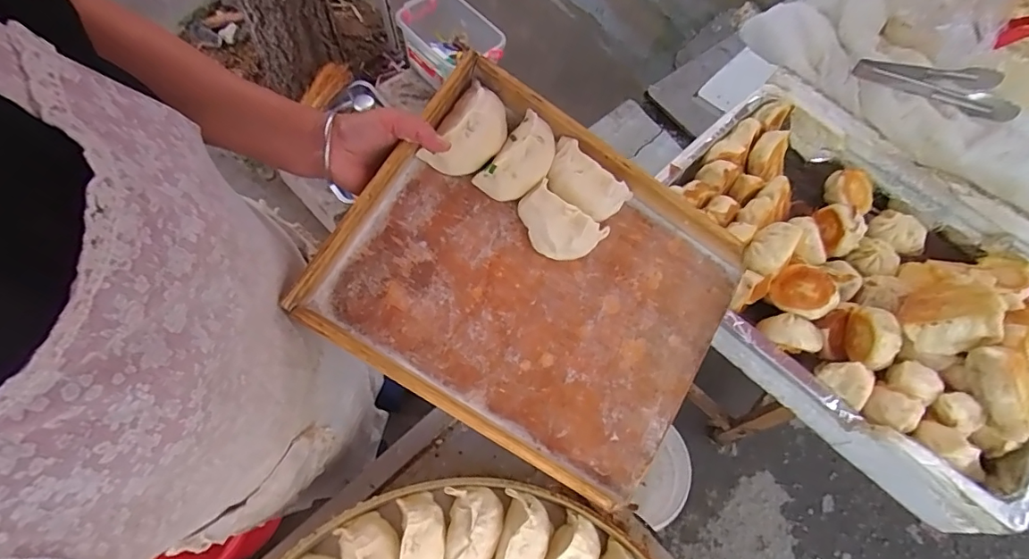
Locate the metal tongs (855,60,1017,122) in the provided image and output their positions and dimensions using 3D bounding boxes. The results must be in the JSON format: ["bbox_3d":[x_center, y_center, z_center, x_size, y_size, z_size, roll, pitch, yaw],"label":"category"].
[{"bbox_3d":[0.624,-0.297,0.749,0.208,0.031,0.078,22,64,5],"label":"metal tongs"}]

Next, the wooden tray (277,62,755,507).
[{"bbox_3d":[0.031,0.005,0.497,0.374,0.050,0.300,33,77,-7],"label":"wooden tray"}]

